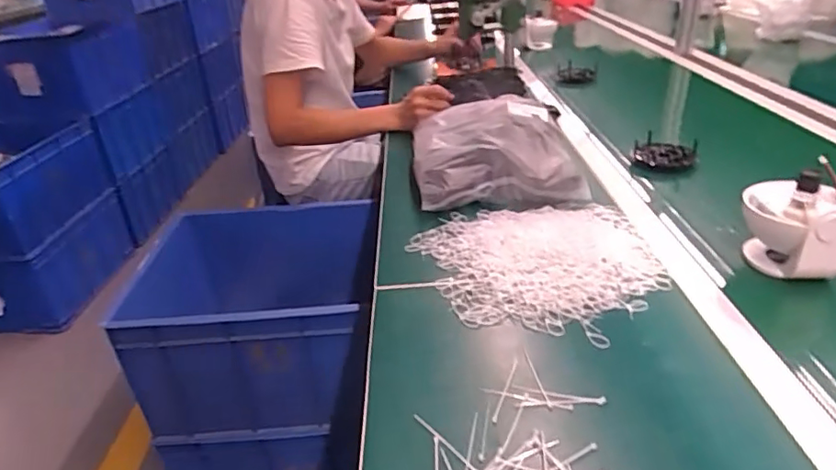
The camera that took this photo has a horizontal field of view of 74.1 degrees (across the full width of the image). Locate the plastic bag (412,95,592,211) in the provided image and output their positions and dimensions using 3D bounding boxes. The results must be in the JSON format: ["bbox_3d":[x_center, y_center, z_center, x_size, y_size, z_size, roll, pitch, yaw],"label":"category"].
[{"bbox_3d":[0.120,-0.141,0.907,0.249,0.086,0.287,-3,29,1],"label":"plastic bag"}]

